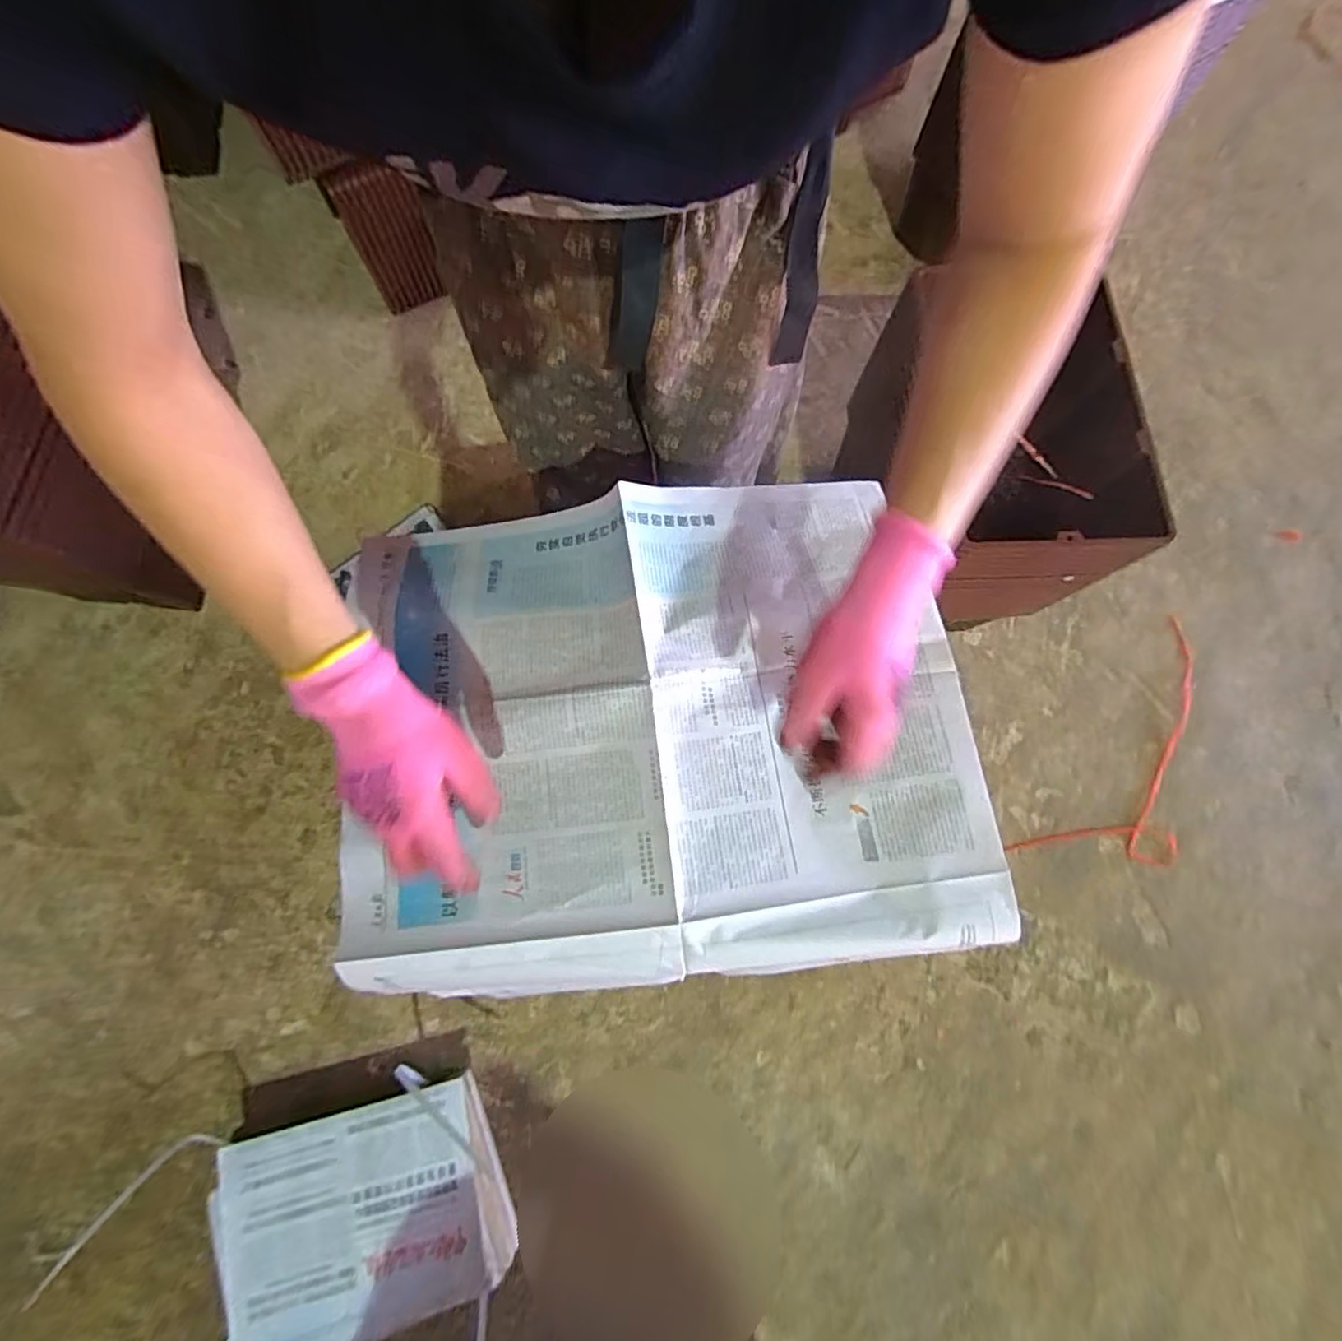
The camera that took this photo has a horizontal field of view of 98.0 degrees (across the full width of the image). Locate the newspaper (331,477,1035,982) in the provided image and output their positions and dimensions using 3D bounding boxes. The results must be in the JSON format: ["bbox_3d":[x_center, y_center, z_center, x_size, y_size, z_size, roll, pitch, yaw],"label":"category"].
[{"bbox_3d":[-0.015,0.036,0.514,0.523,0.054,0.425,-6,78,-3],"label":"newspaper"}]

